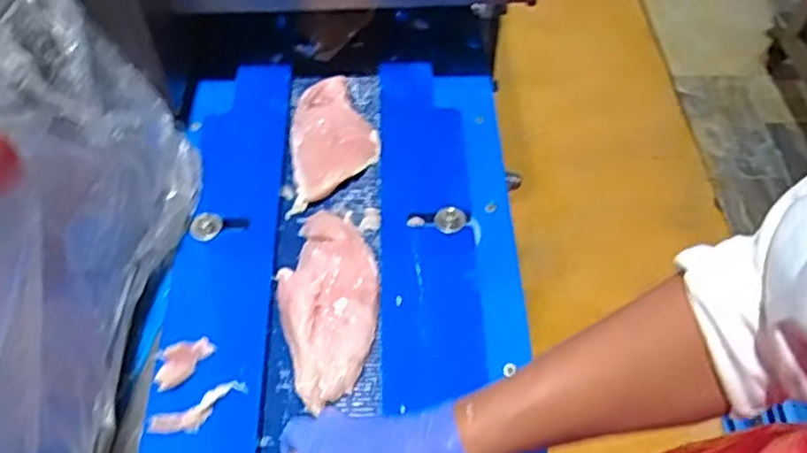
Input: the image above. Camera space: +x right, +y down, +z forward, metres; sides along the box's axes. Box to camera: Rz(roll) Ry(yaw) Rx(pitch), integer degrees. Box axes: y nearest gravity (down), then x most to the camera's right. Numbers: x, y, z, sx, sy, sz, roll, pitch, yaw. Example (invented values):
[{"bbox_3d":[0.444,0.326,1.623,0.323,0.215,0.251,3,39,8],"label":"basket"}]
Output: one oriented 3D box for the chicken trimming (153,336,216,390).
[{"bbox_3d":[-0.181,0.109,0.571,0.051,0.019,0.027,-26,58,-20],"label":"chicken trimming"}]

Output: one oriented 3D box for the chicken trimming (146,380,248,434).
[{"bbox_3d":[-0.163,0.148,0.554,0.080,0.007,0.026,-23,59,-13],"label":"chicken trimming"}]

